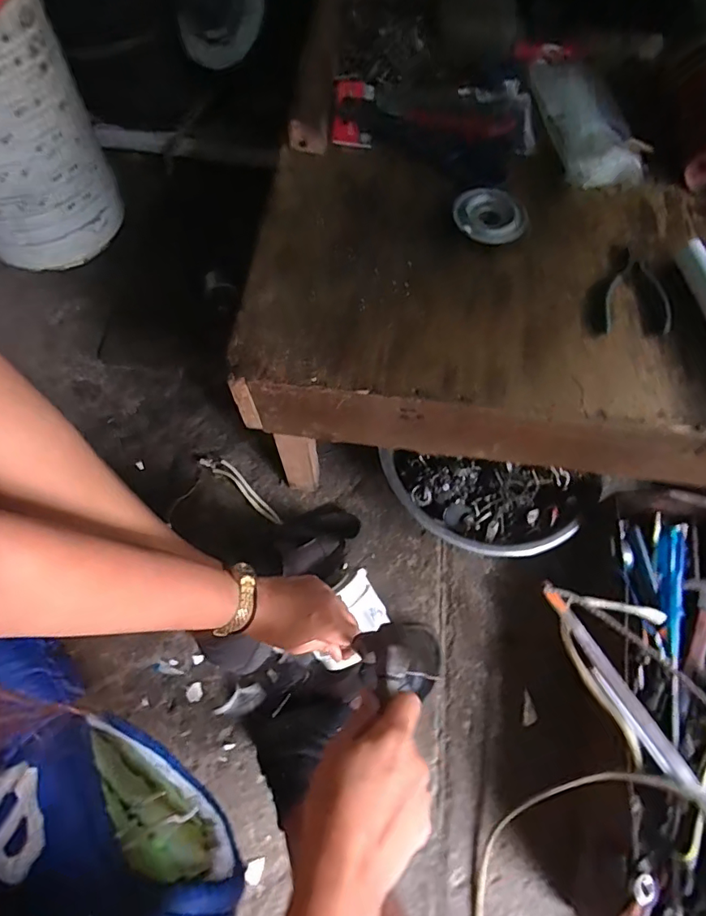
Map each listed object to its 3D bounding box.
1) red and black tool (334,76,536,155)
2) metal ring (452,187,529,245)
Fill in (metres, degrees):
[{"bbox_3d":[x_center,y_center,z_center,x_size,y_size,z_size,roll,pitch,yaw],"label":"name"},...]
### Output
[{"bbox_3d":[0.092,-0.389,0.580,0.225,0.028,0.098,3,66,-1],"label":"red and black tool"},{"bbox_3d":[0.142,-0.250,0.518,0.074,0.015,0.073,1,66,-2],"label":"metal ring"}]

